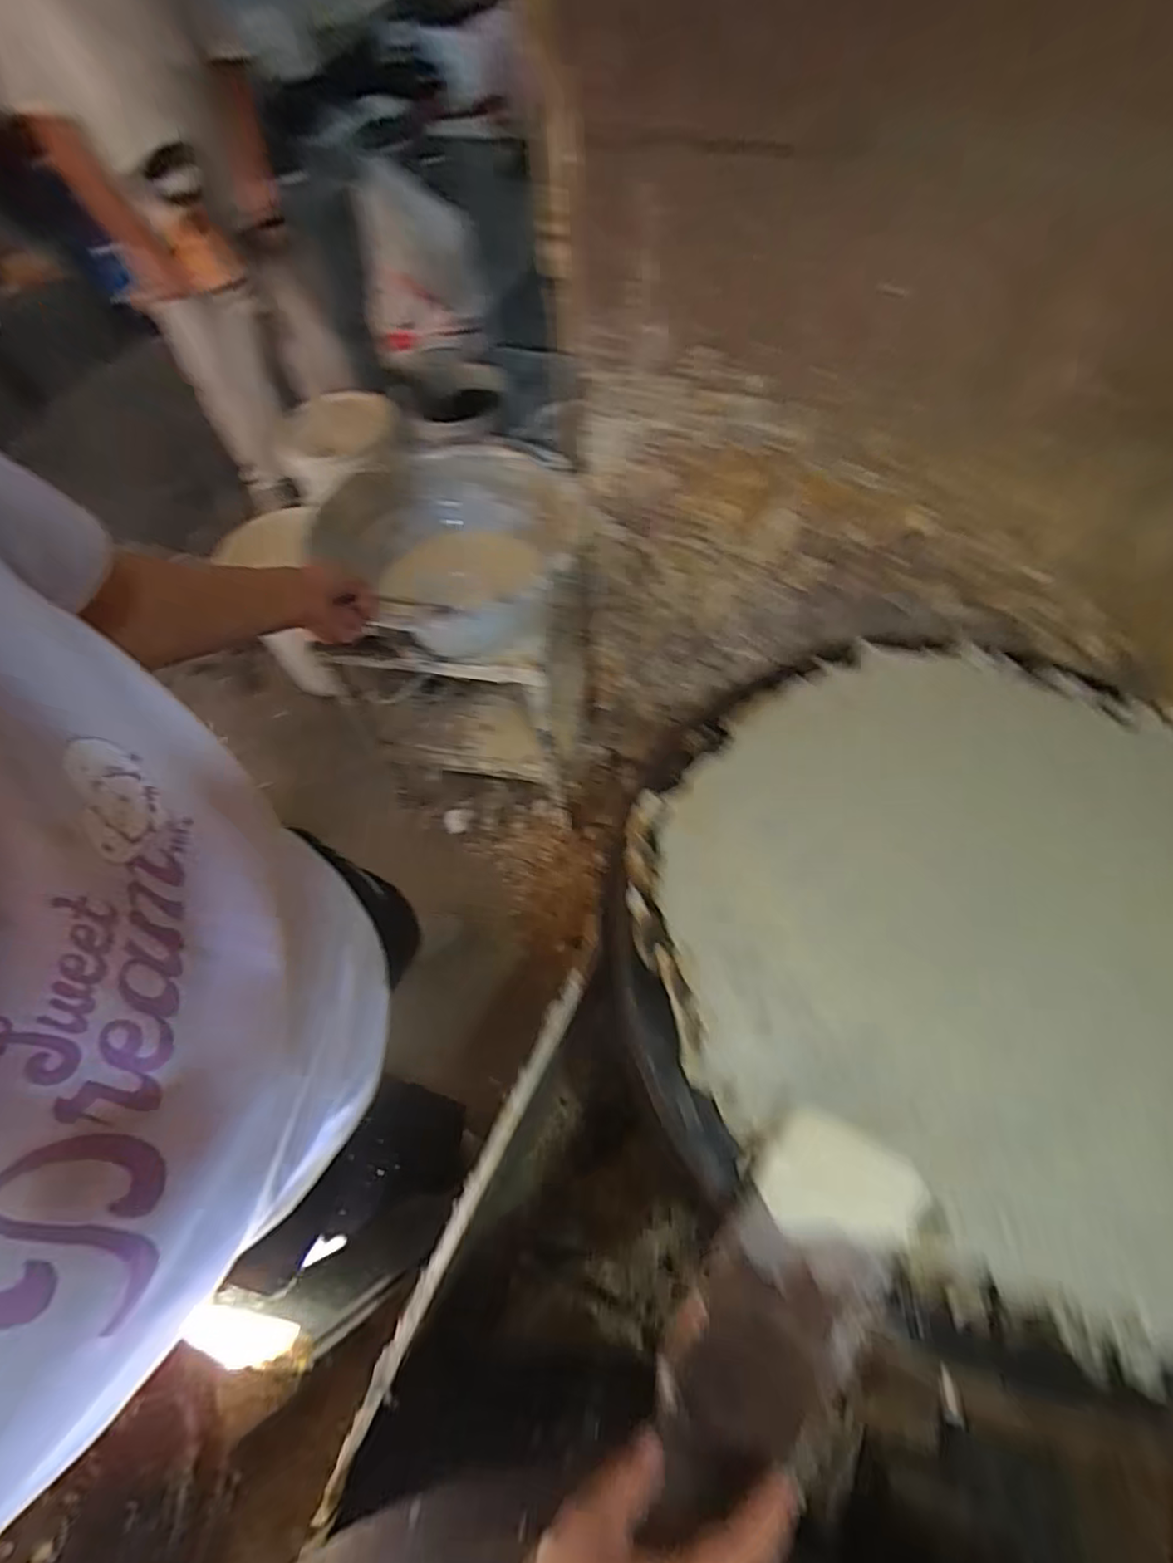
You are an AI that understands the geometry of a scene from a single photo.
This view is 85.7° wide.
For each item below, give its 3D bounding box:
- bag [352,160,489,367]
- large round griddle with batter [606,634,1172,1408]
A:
[{"bbox_3d":[-0.278,-0.846,1.048,0.211,0.255,0.090,-14,59,-5],"label":"bag"},{"bbox_3d":[0.316,0.120,0.521,0.570,0.042,0.541,-2,59,3],"label":"large round griddle with batter"}]

